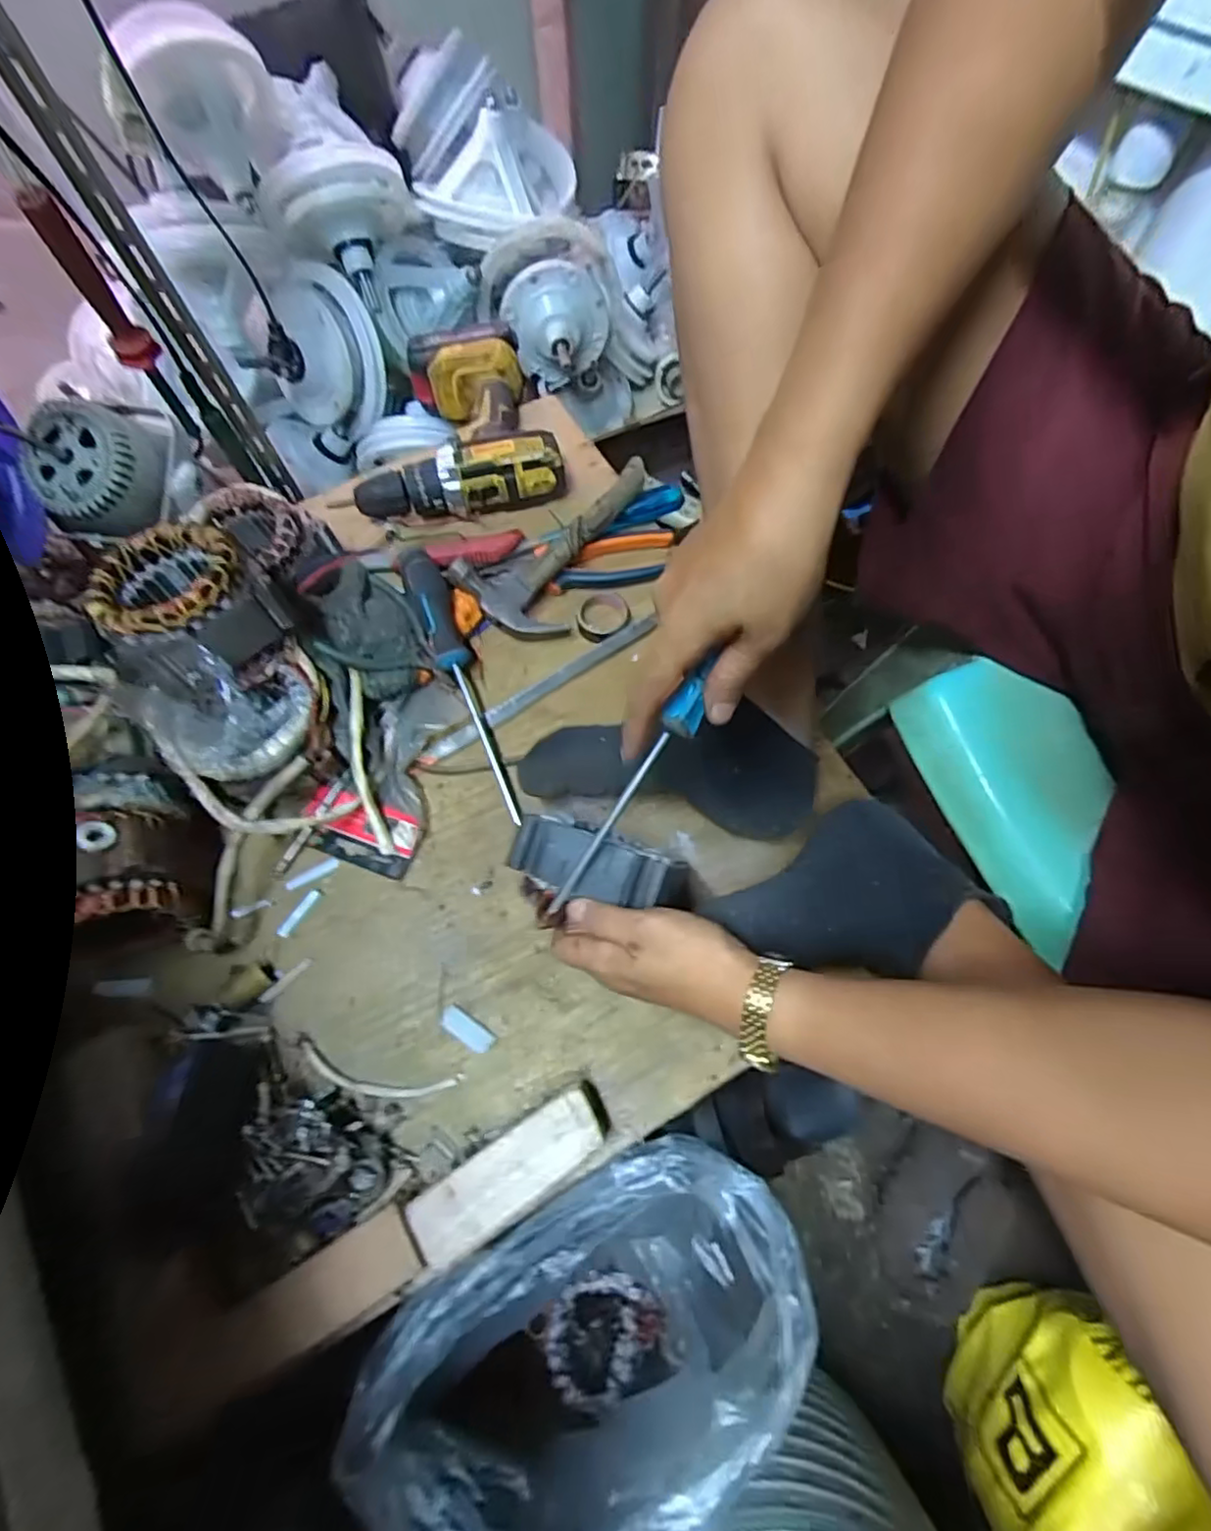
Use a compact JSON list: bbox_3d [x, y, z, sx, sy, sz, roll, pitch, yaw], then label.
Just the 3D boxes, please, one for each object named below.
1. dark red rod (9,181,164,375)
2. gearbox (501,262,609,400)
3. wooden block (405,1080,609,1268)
[{"bbox_3d":[-0.343,-0.320,0.424,0.027,0.108,0.021,-37,72,-12],"label":"dark red rod"},{"bbox_3d":[-0.054,-0.494,0.729,0.120,0.111,0.083,-4,68,0],"label":"gearbox"},{"bbox_3d":[-0.056,0.253,0.401,0.124,0.039,0.040,-32,71,-11],"label":"wooden block"}]

